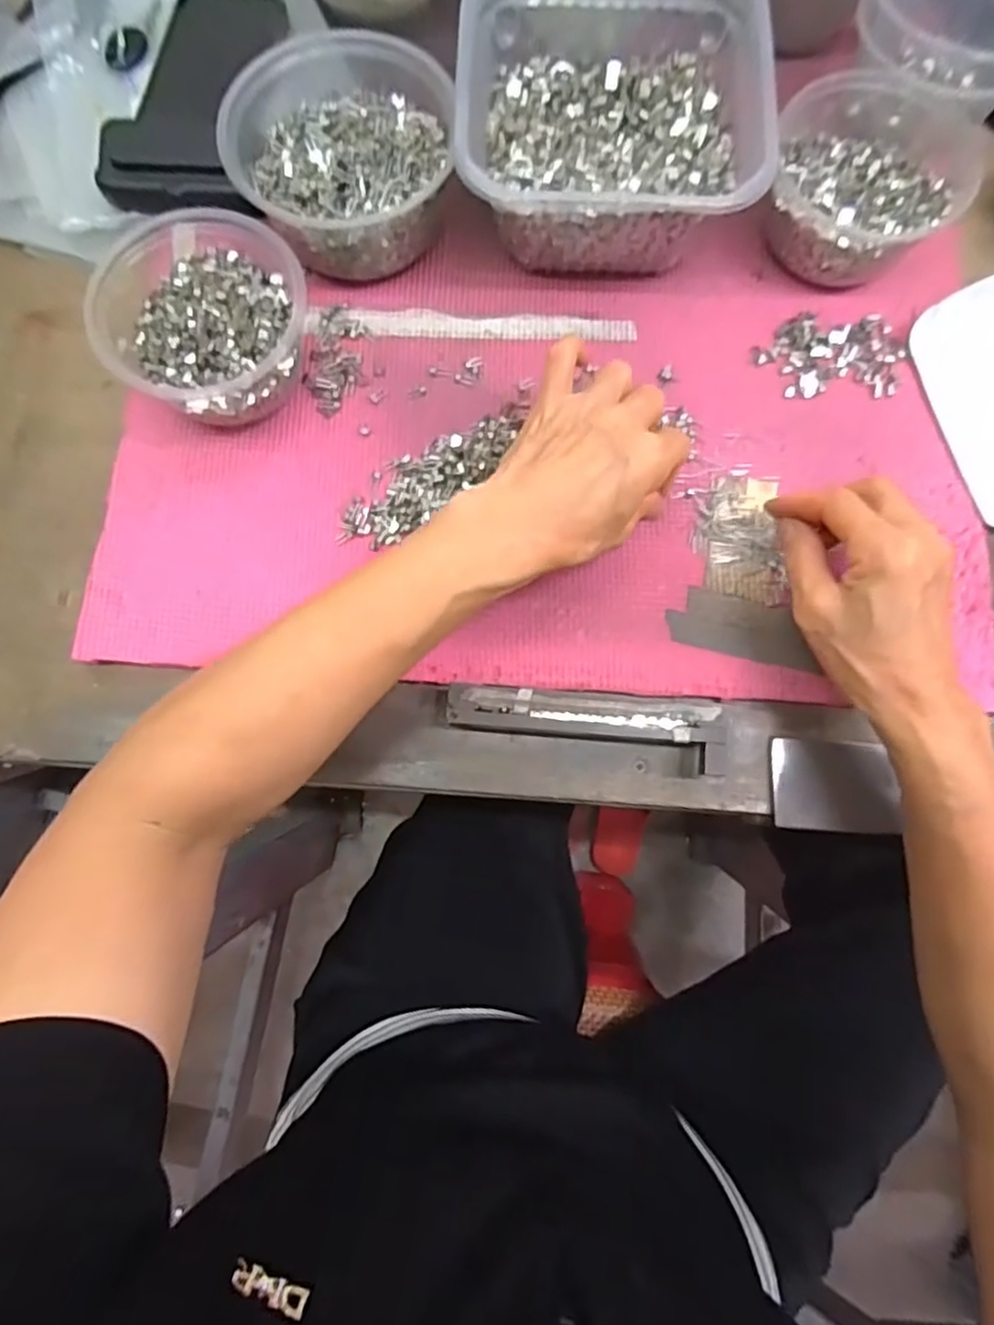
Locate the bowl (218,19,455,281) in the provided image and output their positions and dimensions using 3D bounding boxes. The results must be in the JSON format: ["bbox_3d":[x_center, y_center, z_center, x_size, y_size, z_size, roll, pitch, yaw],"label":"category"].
[{"bbox_3d":[-0.090,-0.315,0.398,0.122,0.071,0.141,3,79,1],"label":"bowl"}]

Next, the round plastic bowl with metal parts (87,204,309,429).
[{"bbox_3d":[-0.165,-0.194,0.378,0.105,0.062,0.106,0,79,1],"label":"round plastic bowl with metal parts"}]

